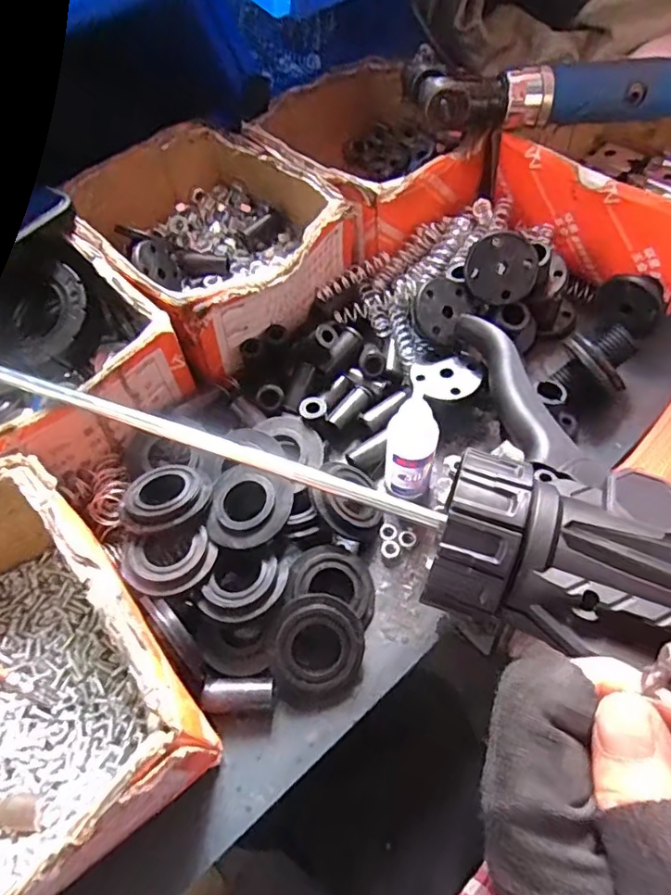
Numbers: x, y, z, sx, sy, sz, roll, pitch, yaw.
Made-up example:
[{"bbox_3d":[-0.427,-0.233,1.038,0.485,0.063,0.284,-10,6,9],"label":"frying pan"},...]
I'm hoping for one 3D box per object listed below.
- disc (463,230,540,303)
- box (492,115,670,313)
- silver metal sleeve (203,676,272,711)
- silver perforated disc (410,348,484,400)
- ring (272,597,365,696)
[{"bbox_3d":[0.101,-0.109,0.353,0.042,0.005,0.042,1,100,6],"label":"disc"},{"bbox_3d":[0.211,-0.189,0.402,0.159,0.067,0.144,33,65,24],"label":"box"},{"bbox_3d":[-0.044,0.115,0.271,0.032,0.011,0.013,-2,56,3],"label":"silver metal sleeve"},{"bbox_3d":[0.066,-0.043,0.345,0.041,0.005,0.038,-1,53,2],"label":"silver perforated disc"},{"bbox_3d":[-0.007,0.093,0.273,0.042,0.012,0.043,21,83,0],"label":"ring"}]

